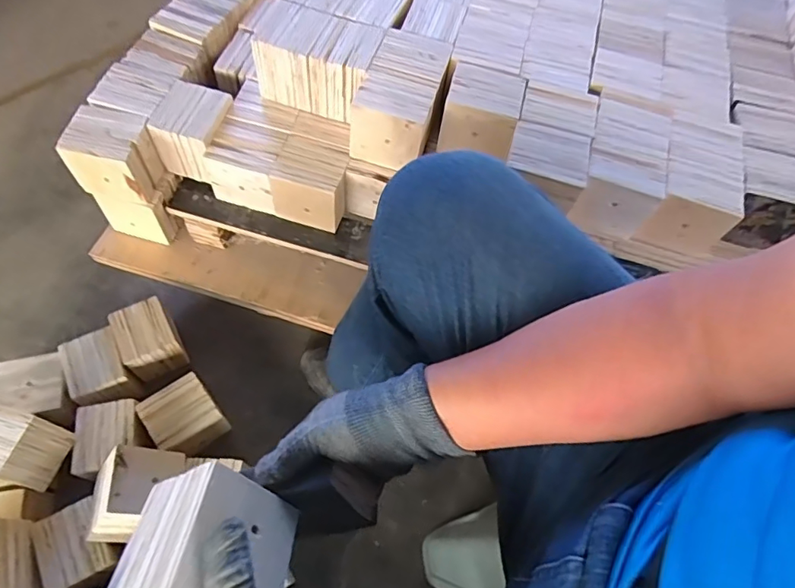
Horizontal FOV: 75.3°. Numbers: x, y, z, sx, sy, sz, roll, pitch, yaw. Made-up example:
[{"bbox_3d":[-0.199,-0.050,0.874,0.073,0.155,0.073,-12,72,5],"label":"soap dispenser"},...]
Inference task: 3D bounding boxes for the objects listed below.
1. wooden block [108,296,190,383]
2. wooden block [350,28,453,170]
[{"bbox_3d":[-0.395,0.074,0.829,0.082,0.087,0.100,-21,67,-14],"label":"wooden block"},{"bbox_3d":[0.006,-0.258,0.679,0.094,0.081,0.158,16,63,2],"label":"wooden block"}]

